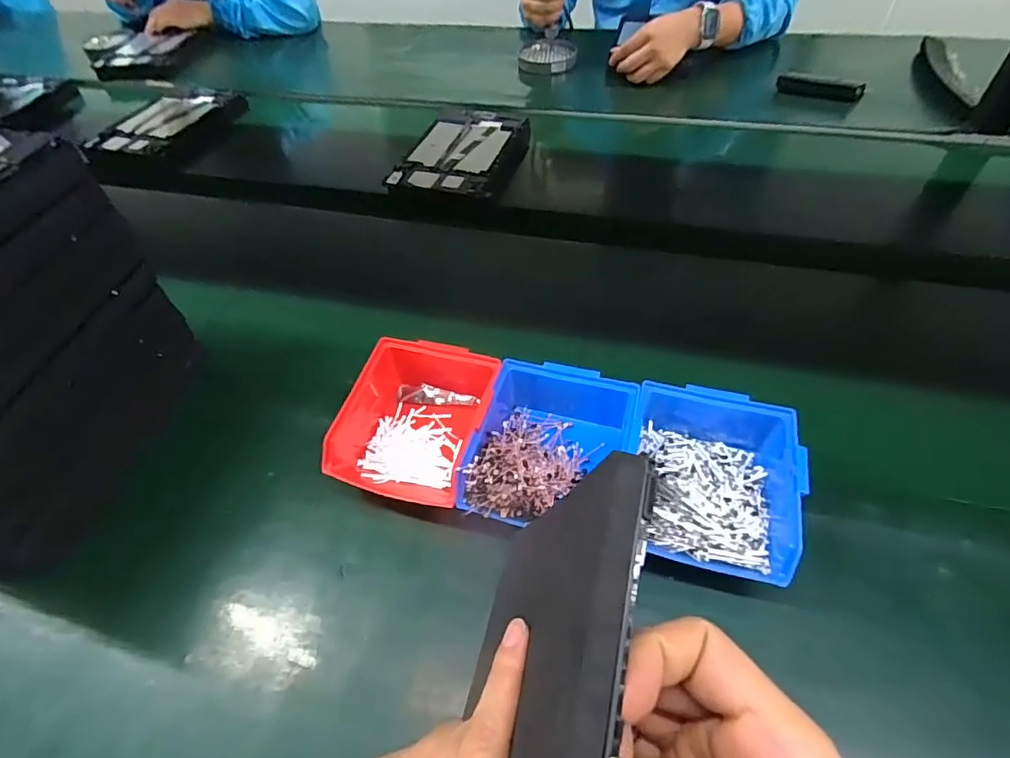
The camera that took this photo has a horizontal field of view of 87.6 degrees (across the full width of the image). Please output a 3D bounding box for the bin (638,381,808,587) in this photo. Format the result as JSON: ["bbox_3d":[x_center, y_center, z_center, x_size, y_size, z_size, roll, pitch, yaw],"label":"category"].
[{"bbox_3d":[0.162,0.075,0.422,0.123,0.058,0.149,14,53,14],"label":"bin"}]

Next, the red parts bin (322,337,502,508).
[{"bbox_3d":[-0.078,0.031,0.479,0.132,0.067,0.165,13,52,13],"label":"red parts bin"}]

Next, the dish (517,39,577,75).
[{"bbox_3d":[0.084,-0.638,1.048,0.113,0.027,0.114,-1,51,2],"label":"dish"}]

